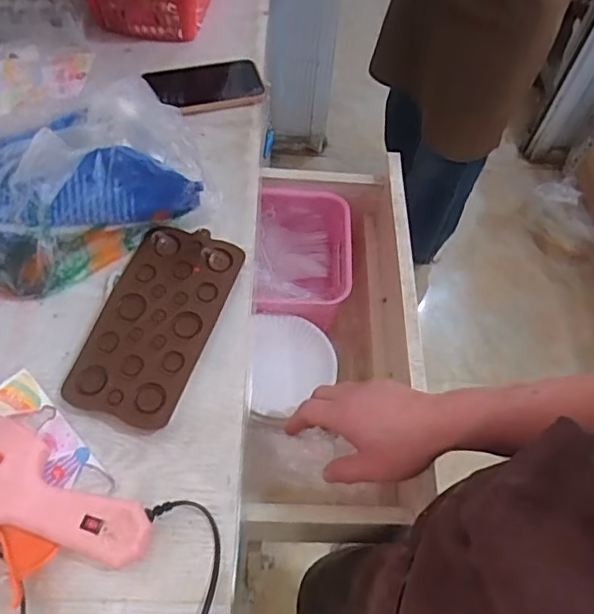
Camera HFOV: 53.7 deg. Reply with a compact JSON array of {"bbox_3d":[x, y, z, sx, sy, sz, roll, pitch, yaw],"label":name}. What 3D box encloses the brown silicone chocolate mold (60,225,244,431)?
[{"bbox_3d":[-0.132,0.009,0.562,0.105,0.020,0.208,18,61,7],"label":"brown silicone chocolate mold"}]

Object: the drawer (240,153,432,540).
[{"bbox_3d":[0.038,0.033,0.674,0.174,0.132,0.415,1,60,-3],"label":"drawer"}]

